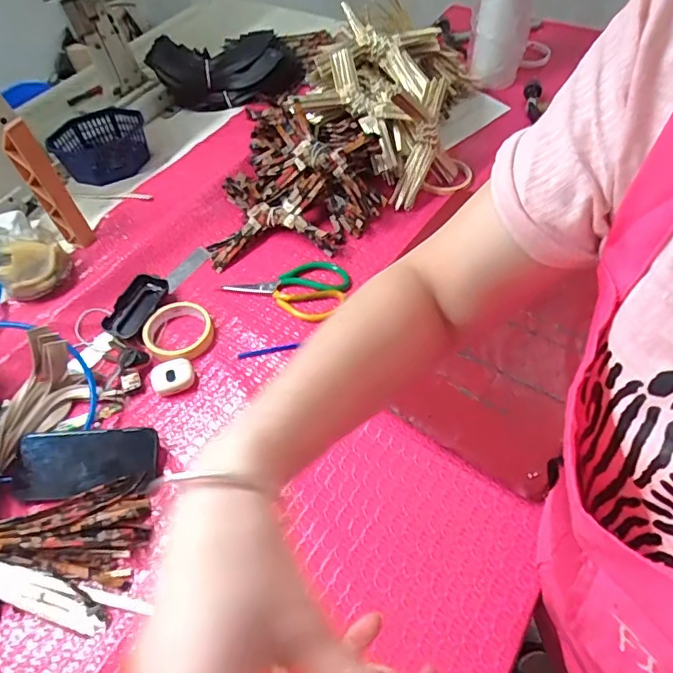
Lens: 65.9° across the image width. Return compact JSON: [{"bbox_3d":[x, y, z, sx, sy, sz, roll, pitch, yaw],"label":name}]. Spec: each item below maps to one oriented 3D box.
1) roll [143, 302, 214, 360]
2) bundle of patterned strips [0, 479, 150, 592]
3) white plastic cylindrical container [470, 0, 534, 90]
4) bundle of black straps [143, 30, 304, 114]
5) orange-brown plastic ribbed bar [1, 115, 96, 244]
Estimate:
[{"bbox_3d":[-0.213,-0.007,0.704,0.090,0.024,0.086,-2,54,3],"label":"roll"},{"bbox_3d":[-0.366,0.206,0.524,0.326,0.052,0.101,1,53,-12],"label":"bundle of patterned strips"},{"bbox_3d":[0.299,-0.560,0.938,0.097,0.200,0.075,10,56,12],"label":"white plastic cylindrical container"},{"bbox_3d":[-0.196,-0.492,0.945,0.240,0.123,0.107,-2,54,3],"label":"bundle of black straps"},{"bbox_3d":[-0.392,-0.203,0.704,0.041,0.192,0.045,-32,58,-17],"label":"orange-brown plastic ribbed bar"}]

